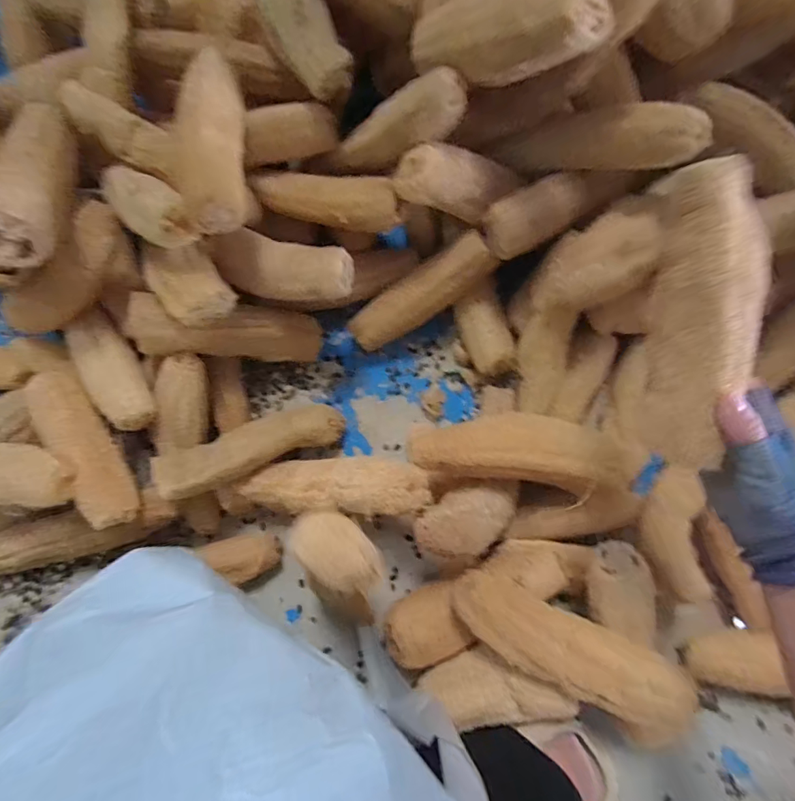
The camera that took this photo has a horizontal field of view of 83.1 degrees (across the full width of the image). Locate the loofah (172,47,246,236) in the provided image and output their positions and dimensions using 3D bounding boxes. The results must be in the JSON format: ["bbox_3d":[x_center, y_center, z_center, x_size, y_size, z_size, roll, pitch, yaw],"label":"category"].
[{"bbox_3d":[-0.206,-0.290,0.491,0.066,0.060,0.210,-7,79,-2],"label":"loofah"}]

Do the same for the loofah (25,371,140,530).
[{"bbox_3d":[-0.373,0.054,0.525,0.058,0.042,0.207,-35,81,-7],"label":"loofah"}]

